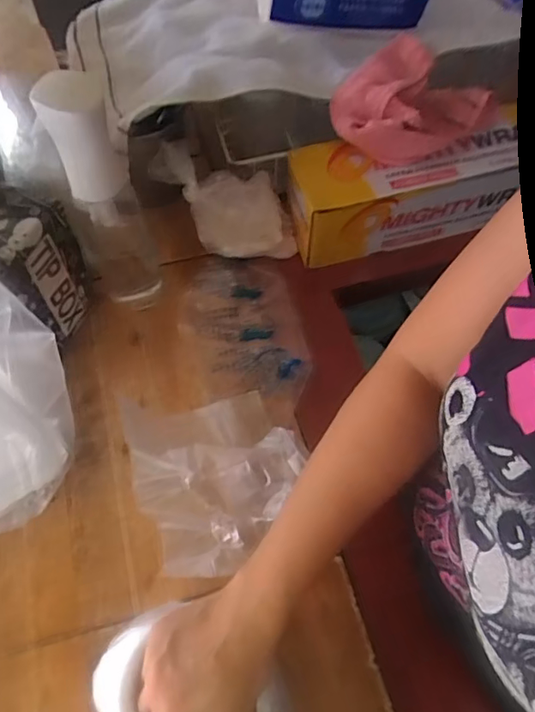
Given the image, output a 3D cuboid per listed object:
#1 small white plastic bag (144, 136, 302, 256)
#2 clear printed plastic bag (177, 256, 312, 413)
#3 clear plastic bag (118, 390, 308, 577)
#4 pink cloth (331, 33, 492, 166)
[{"bbox_3d":[-0.049,-0.185,0.663,0.203,0.094,0.079,30,59,-21],"label":"small white plastic bag"},{"bbox_3d":[-0.031,-0.033,0.645,0.136,0.009,0.212,-12,61,-8],"label":"clear printed plastic bag"},{"bbox_3d":[-0.049,0.108,0.527,0.156,0.075,0.180,-16,61,-9],"label":"clear plastic bag"},{"bbox_3d":[0.174,-0.304,0.640,0.179,0.065,0.131,-37,67,-20],"label":"pink cloth"}]

